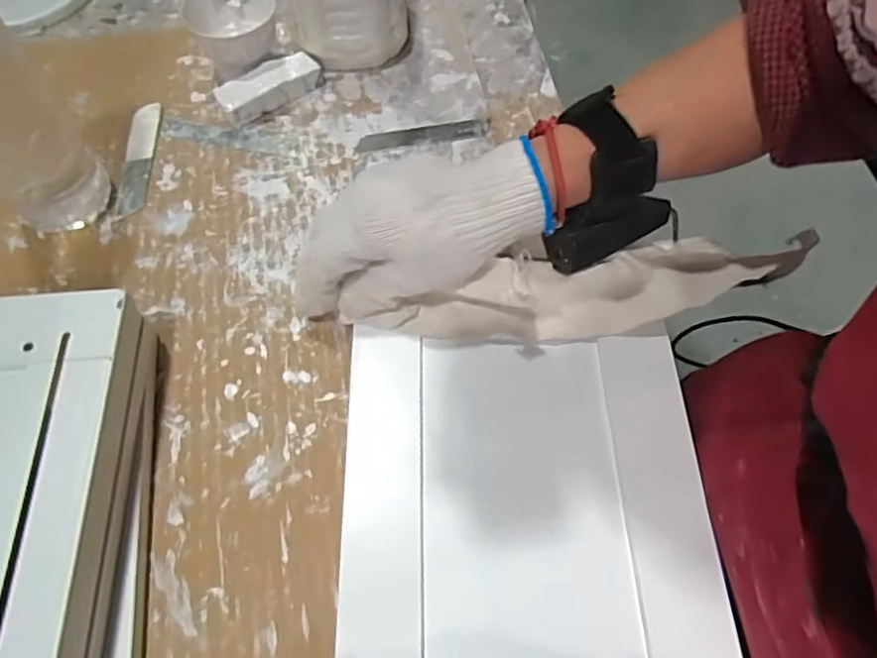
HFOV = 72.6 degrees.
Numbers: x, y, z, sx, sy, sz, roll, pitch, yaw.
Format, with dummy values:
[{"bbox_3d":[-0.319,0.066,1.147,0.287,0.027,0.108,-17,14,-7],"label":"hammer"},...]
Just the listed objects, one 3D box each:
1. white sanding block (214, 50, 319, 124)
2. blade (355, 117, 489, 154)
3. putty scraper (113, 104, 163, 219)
[{"bbox_3d":[-0.122,-0.177,0.436,0.075,0.023,0.025,-32,66,-15],"label":"white sanding block"},{"bbox_3d":[-0.011,-0.140,0.430,0.096,0.004,0.016,-12,62,-5],"label":"blade"},{"bbox_3d":[-0.208,-0.118,0.412,0.019,0.006,0.101,-4,62,-1],"label":"putty scraper"}]

